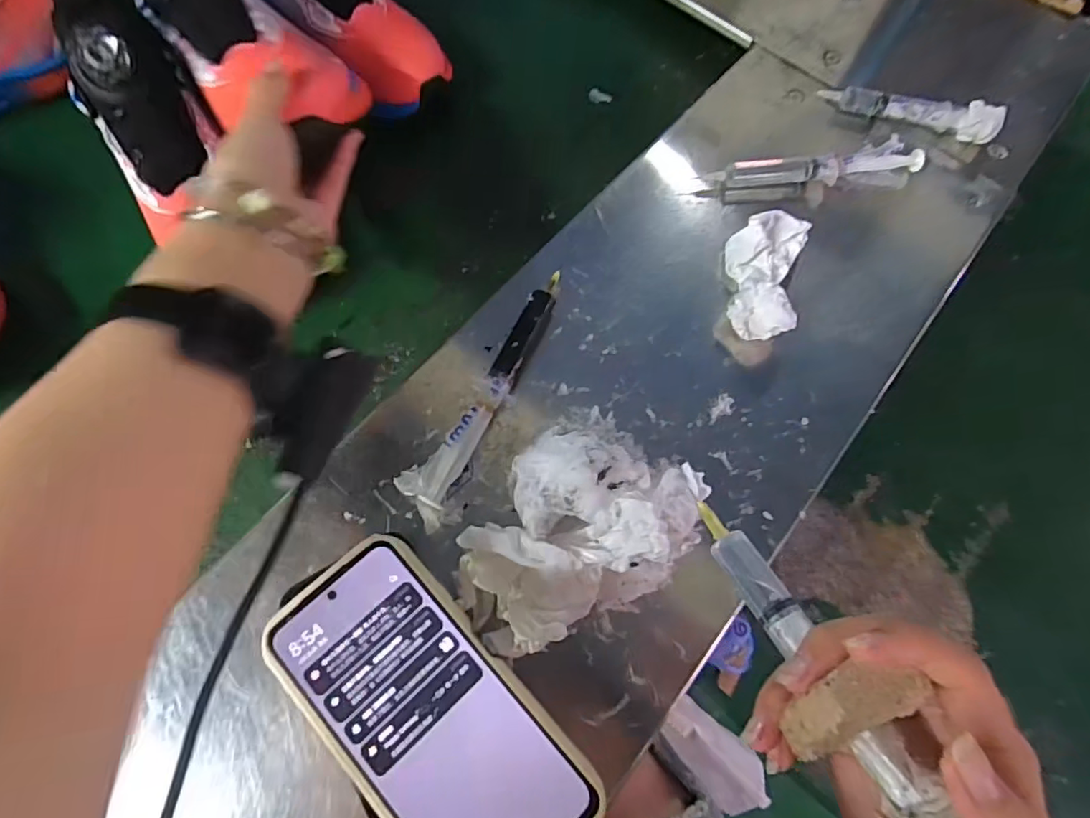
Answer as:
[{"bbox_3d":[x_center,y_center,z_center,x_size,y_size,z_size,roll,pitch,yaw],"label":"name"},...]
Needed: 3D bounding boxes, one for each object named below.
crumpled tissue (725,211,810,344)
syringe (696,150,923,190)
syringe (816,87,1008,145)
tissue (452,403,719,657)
[{"bbox_3d":[0.145,-0.091,0.381,0.047,0.032,0.088,16,69,4],"label":"crumpled tissue"},{"bbox_3d":[0.199,-0.177,0.425,0.167,0.024,0.024,-5,69,-4],"label":"syringe"},{"bbox_3d":[0.285,-0.235,0.445,0.129,0.028,0.021,20,69,5],"label":"syringe"},{"bbox_3d":[0.021,0.066,0.301,0.102,0.054,0.135,39,72,12],"label":"tissue"}]

